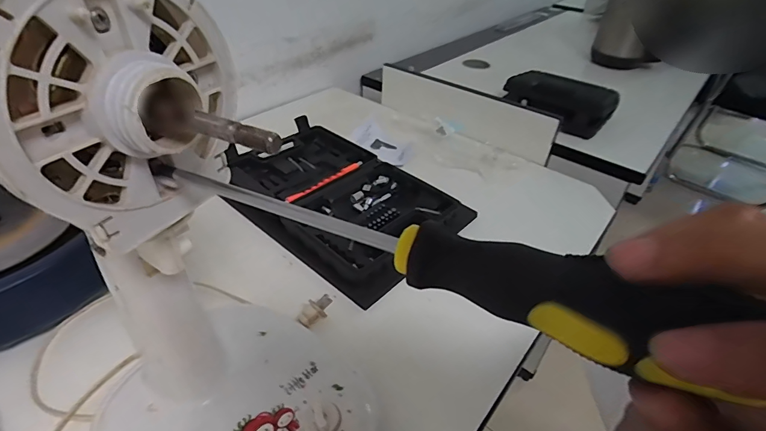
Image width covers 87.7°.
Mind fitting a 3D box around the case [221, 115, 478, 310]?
[{"bbox_3d":[-0.071,-0.038,0.625,0.369,0.042,0.256,31,46,29],"label":"case"}]

